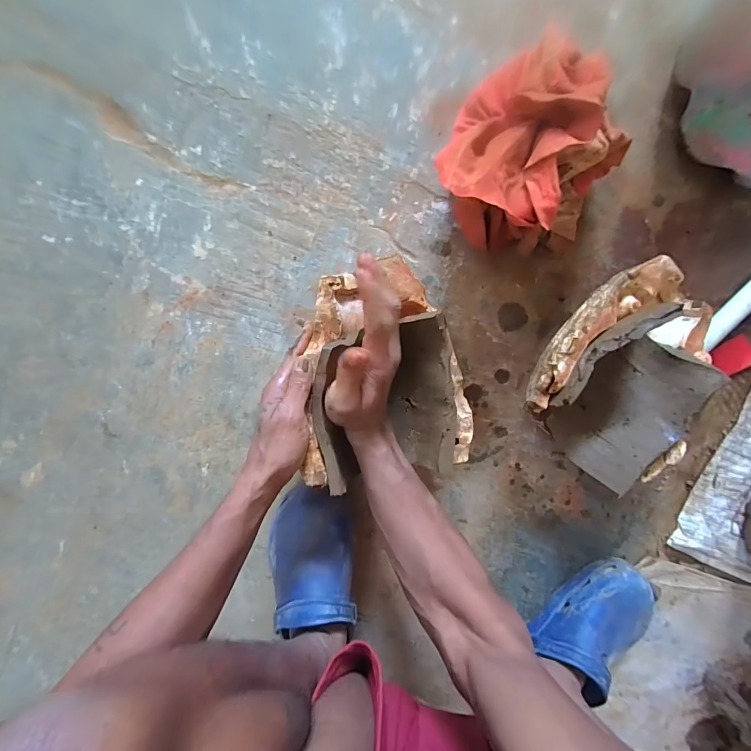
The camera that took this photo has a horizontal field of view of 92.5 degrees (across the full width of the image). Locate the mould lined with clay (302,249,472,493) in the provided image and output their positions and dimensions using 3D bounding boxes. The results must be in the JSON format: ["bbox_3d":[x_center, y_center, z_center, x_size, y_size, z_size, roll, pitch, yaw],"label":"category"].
[{"bbox_3d":[0.012,-0.005,0.376,0.170,0.073,0.218,-4,99,-1],"label":"mould lined with clay"}]

